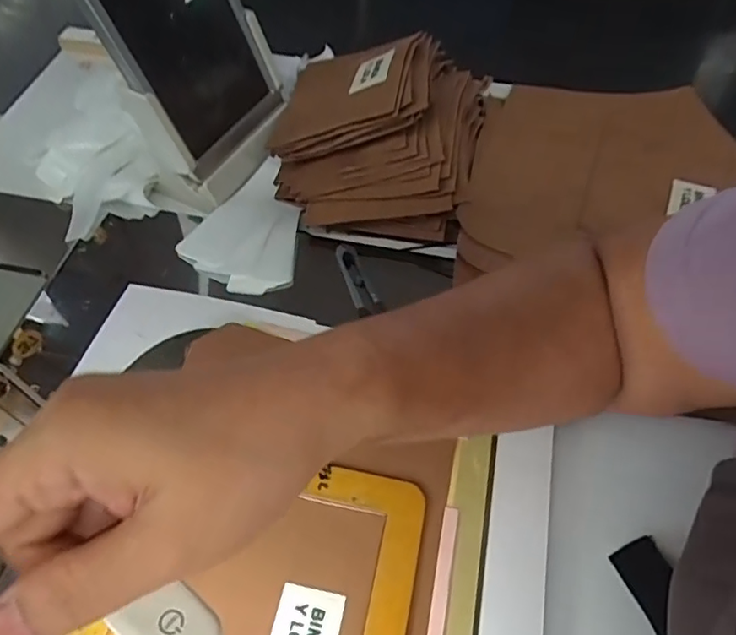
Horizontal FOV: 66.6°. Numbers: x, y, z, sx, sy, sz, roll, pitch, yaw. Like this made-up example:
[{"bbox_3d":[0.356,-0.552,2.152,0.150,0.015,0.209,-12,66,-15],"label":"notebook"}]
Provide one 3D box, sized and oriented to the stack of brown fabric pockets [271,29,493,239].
[{"bbox_3d":[0.008,-0.211,0.572,0.207,0.094,0.235,11,57,8],"label":"stack of brown fabric pockets"}]

